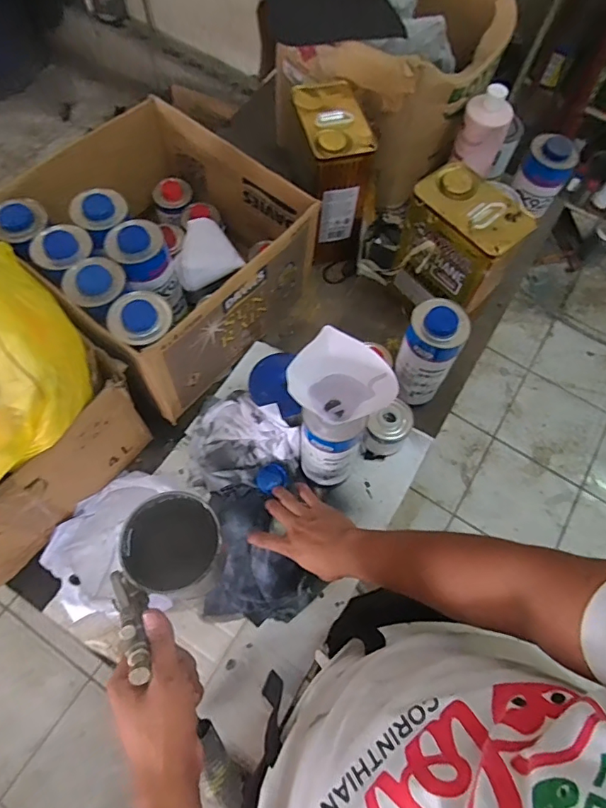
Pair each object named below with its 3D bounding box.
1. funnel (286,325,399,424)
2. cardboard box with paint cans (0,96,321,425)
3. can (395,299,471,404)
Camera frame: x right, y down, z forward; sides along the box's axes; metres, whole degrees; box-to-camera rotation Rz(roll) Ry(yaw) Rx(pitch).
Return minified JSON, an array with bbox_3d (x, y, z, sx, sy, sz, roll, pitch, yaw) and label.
[{"bbox_3d":[0.045,-0.019,0.577,0.116,0.076,0.087,29,67,10],"label":"funnel"},{"bbox_3d":[-0.236,-0.250,0.800,0.381,0.199,0.381,37,69,13],"label":"cardboard box with paint cans"},{"bbox_3d":[0.190,-0.077,0.753,0.085,0.174,0.083,28,67,9],"label":"can"}]

